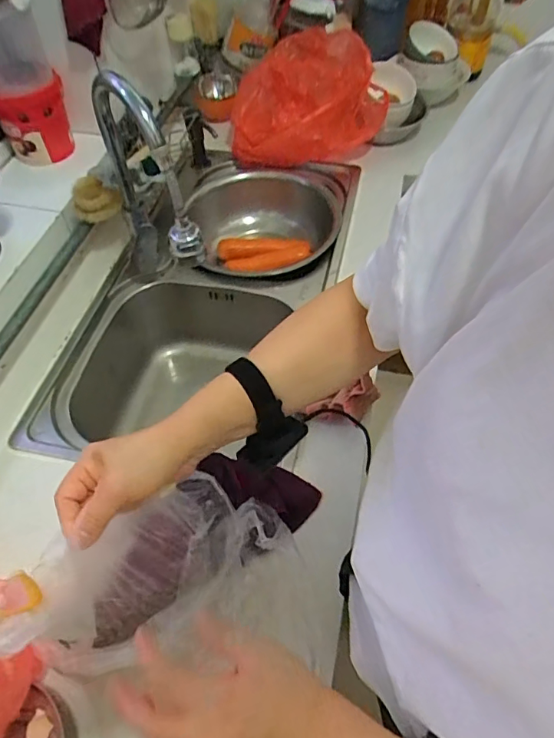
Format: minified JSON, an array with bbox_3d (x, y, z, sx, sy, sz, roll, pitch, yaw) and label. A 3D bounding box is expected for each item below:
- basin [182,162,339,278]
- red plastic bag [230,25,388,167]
[{"bbox_3d":[-0.034,-0.272,0.989,0.291,0.103,0.301,-1,54,1],"label":"basin"},{"bbox_3d":[0.071,-0.583,1.040,0.309,0.164,0.274,4,54,5],"label":"red plastic bag"}]

